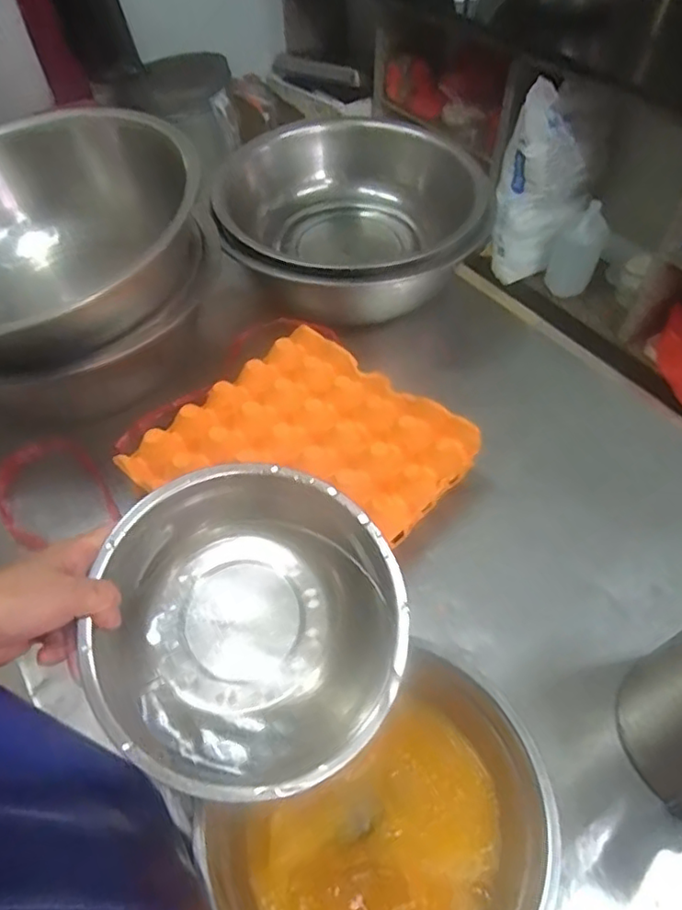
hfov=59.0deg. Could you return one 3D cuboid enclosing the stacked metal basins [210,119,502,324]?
[{"bbox_3d":[0.002,-0.348,0.905,0.349,0.175,0.338,0,52,1],"label":"stacked metal basins"}]

